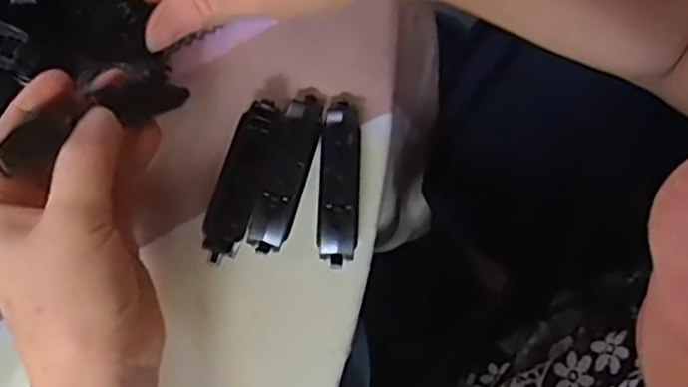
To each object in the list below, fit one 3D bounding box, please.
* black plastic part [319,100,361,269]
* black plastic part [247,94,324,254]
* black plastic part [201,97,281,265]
[{"bbox_3d":[-0.002,-0.007,0.330,0.018,0.016,0.080,2,73,0],"label":"black plastic part"},{"bbox_3d":[-0.026,-0.012,0.330,0.019,0.013,0.079,13,73,3],"label":"black plastic part"},{"bbox_3d":[-0.047,-0.006,0.328,0.019,0.015,0.078,15,74,4],"label":"black plastic part"}]

